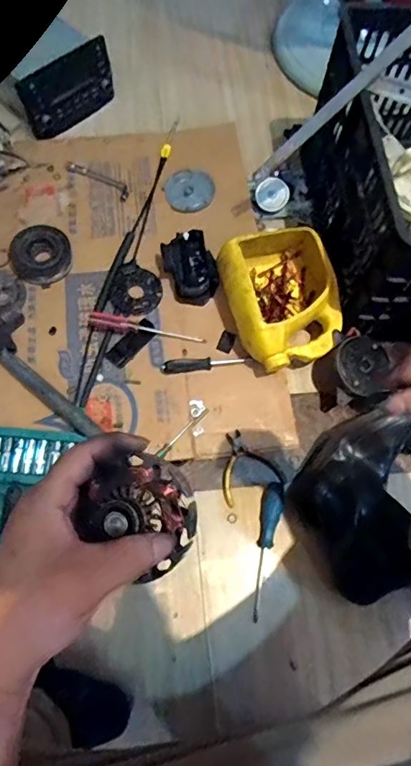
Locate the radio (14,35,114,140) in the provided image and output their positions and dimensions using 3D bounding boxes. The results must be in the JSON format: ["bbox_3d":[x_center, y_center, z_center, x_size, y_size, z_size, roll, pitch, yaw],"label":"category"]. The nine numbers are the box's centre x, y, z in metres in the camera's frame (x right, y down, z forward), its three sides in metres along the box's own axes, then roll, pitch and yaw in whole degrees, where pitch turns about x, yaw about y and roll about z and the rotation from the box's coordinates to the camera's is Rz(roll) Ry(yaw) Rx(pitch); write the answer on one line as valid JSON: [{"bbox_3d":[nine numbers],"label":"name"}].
[{"bbox_3d":[-0.276,-0.601,0.999,0.030,0.111,0.209,41,72,18],"label":"radio"}]

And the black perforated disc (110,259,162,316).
[{"bbox_3d":[-0.121,-0.163,0.859,0.082,0.016,0.097,21,68,4],"label":"black perforated disc"}]

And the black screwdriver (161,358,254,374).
[{"bbox_3d":[0.002,-0.031,0.818,0.154,0.021,0.018,-7,64,-16],"label":"black screwdriver"}]

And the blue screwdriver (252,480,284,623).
[{"bbox_3d":[0.091,0.242,0.719,0.030,0.034,0.198,10,68,0],"label":"blue screwdriver"}]

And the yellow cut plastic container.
[{"bbox_3d":[0.131,-0.144,0.809,0.180,0.108,0.226,-17,68,-7],"label":"yellow cut plastic container"}]

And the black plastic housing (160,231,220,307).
[{"bbox_3d":[-0.026,-0.201,0.854,0.080,0.062,0.124,-20,68,-8],"label":"black plastic housing"}]

